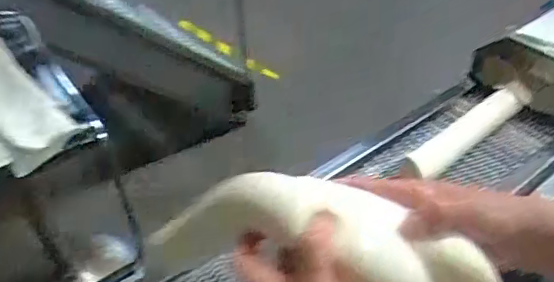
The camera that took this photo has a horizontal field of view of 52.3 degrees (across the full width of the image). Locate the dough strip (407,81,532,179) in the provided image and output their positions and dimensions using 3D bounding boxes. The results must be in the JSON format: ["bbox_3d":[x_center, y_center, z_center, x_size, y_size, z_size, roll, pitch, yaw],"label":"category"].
[{"bbox_3d":[0.289,-0.019,0.845,0.236,0.041,0.046,-28,48,-26],"label":"dough strip"}]

